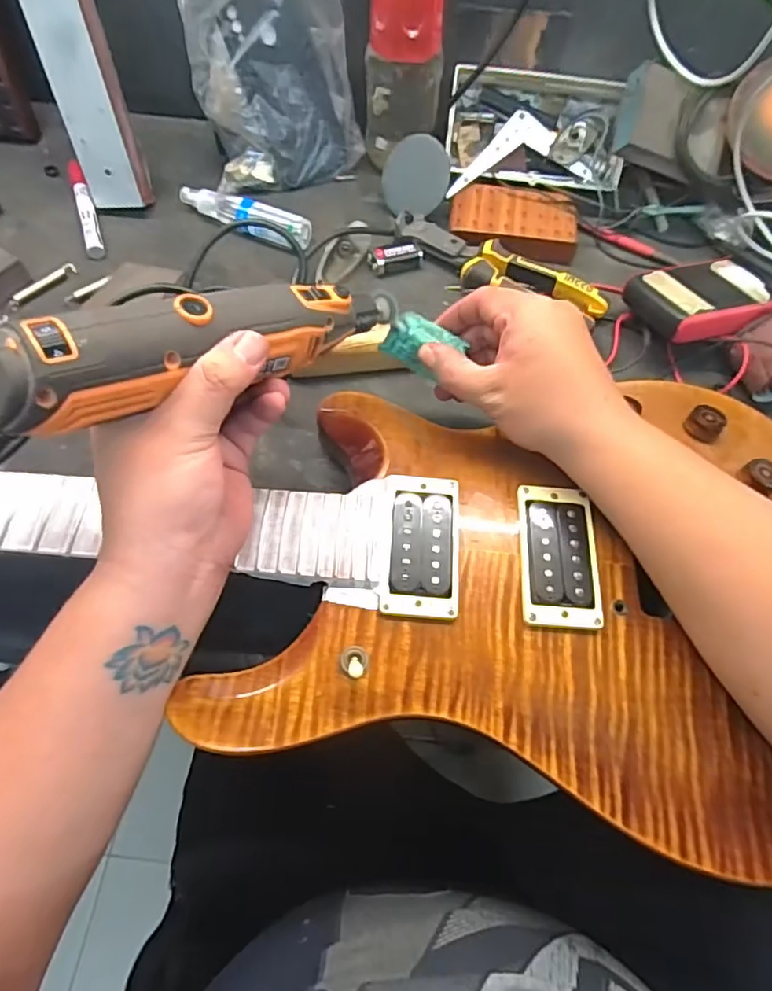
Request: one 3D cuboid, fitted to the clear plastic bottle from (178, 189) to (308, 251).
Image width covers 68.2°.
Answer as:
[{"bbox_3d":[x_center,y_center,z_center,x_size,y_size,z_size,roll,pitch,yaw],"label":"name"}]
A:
[{"bbox_3d":[-0.137,-0.275,0.562,0.137,0.032,0.032,27,65,12],"label":"clear plastic bottle"}]

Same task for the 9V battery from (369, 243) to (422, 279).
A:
[{"bbox_3d":[0.009,-0.229,0.545,0.049,0.019,0.028,-14,64,-9],"label":"9V battery"}]

